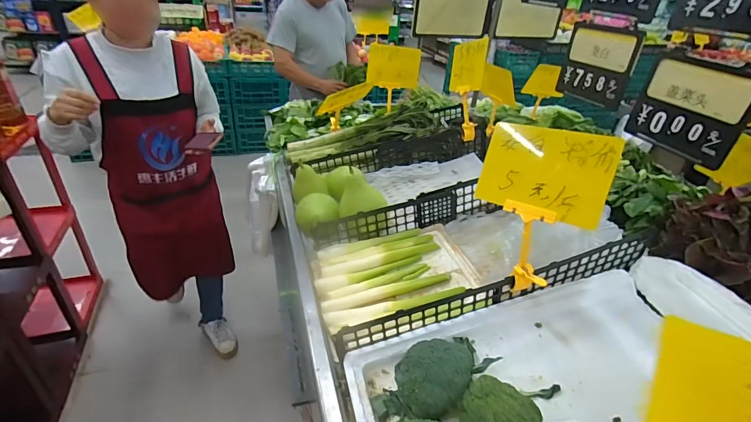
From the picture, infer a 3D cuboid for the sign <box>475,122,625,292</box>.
[{"bbox_3d":[0.268,-0.002,0.655,0.204,0.274,0.044,17,5,38],"label":"sign"}]

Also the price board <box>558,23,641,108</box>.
[{"bbox_3d":[0.599,-0.404,1.059,0.016,0.192,0.238,-3,30,-18],"label":"price board"}]

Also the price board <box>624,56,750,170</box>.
[{"bbox_3d":[0.669,-0.221,0.838,0.018,0.185,0.218,-4,31,-21],"label":"price board"}]

